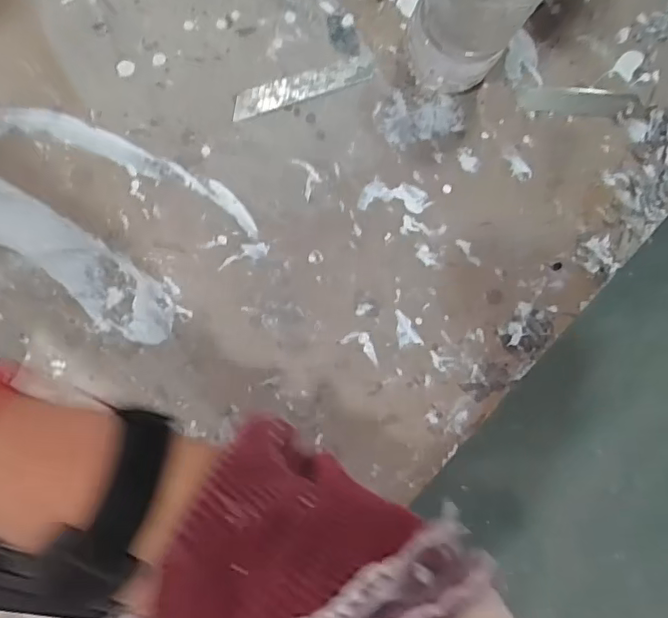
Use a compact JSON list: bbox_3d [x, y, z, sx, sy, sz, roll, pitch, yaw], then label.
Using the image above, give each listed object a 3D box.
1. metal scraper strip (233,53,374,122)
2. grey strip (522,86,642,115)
[{"bbox_3d":[-0.019,-0.146,0.377,0.097,0.004,0.017,-22,89,-9],"label":"metal scraper strip"},{"bbox_3d":[0.174,-0.146,0.405,0.091,0.004,0.019,-3,86,-9],"label":"grey strip"}]

